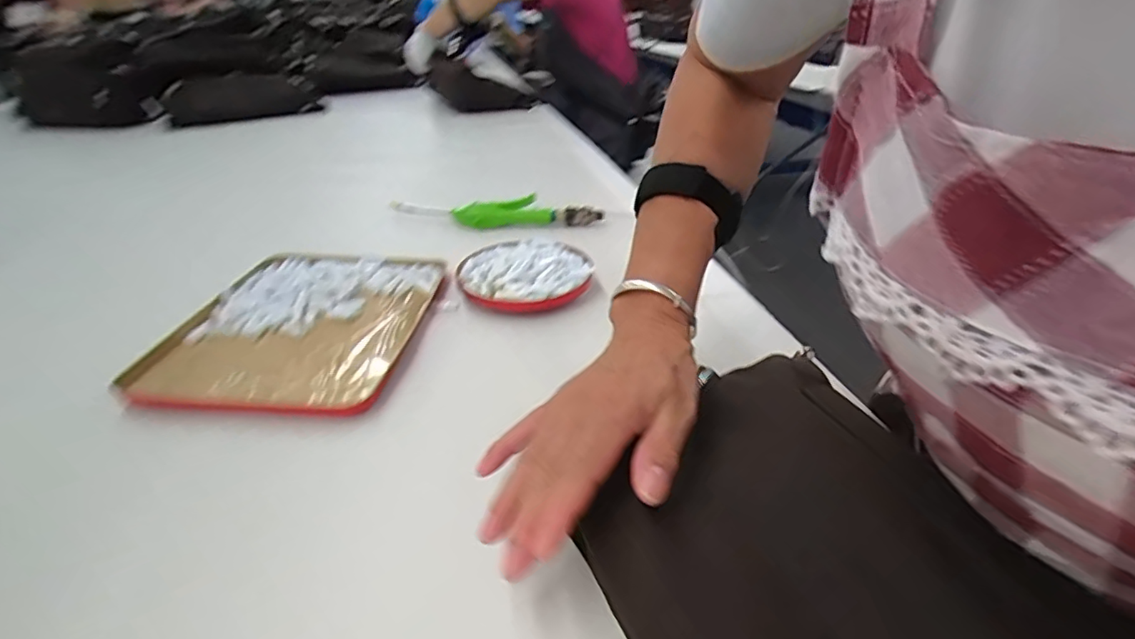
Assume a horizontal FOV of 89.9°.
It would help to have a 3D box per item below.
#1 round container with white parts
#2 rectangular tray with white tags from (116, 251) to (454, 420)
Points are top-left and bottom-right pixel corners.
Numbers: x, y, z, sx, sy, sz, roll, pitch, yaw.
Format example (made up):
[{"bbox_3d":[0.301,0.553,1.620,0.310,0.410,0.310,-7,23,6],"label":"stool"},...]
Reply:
[{"bbox_3d":[-0.041,-0.042,0.575,0.130,0.033,0.132,0,30,0],"label":"round container with white parts"},{"bbox_3d":[-0.235,0.002,0.513,0.203,0.019,0.236,3,30,6],"label":"rectangular tray with white tags"}]

